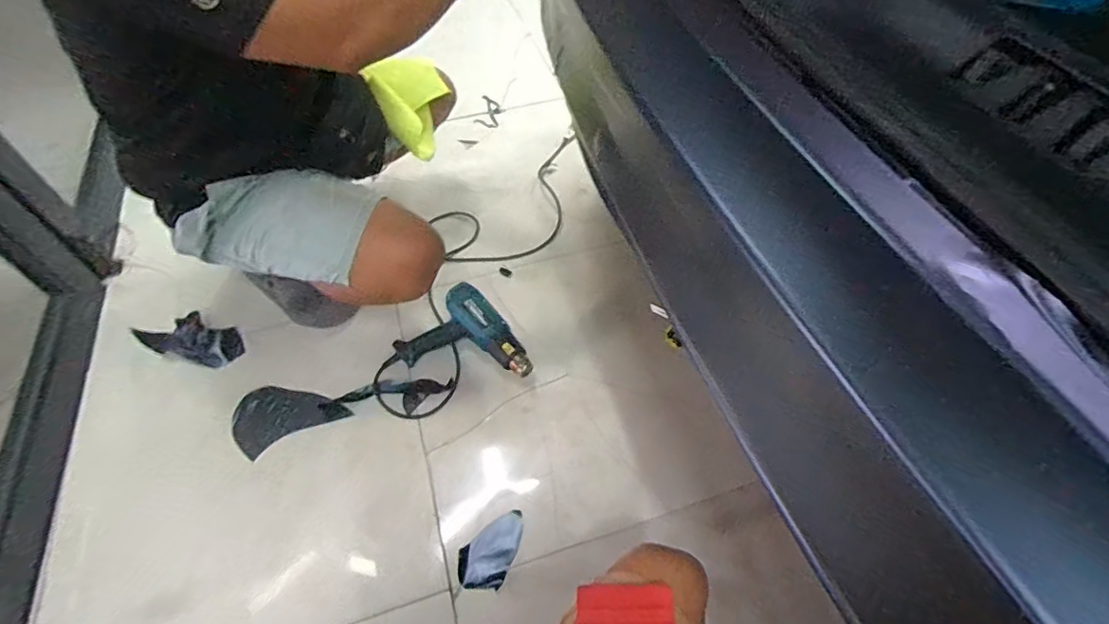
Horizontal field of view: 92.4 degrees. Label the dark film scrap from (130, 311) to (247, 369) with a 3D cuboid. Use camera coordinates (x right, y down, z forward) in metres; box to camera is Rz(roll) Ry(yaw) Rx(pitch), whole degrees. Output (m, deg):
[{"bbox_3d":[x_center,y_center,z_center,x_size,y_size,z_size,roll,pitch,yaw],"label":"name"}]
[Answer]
[{"bbox_3d":[-0.746,0.050,1.085,0.217,0.049,0.089,13,55,9],"label":"dark film scrap"}]

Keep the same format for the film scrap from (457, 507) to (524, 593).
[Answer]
[{"bbox_3d":[-0.101,0.385,0.872,0.080,0.008,0.136,25,58,16],"label":"film scrap"}]

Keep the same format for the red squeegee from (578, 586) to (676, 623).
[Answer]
[{"bbox_3d":[0.073,0.315,0.543,0.097,0.006,0.065,0,47,4],"label":"red squeegee"}]

